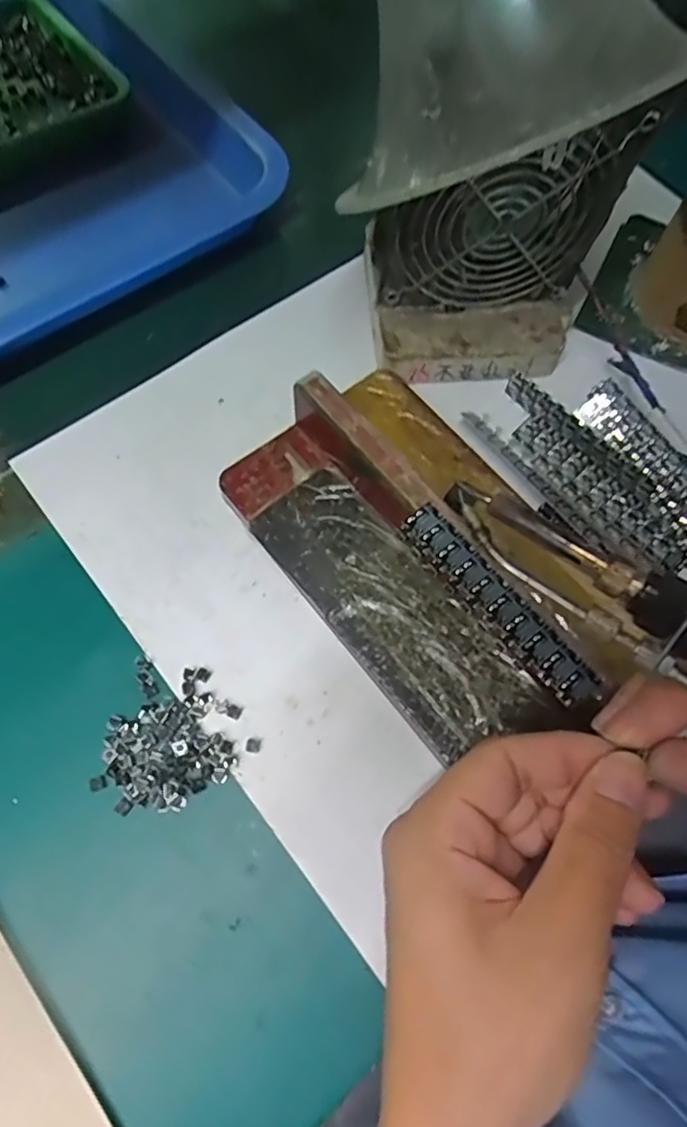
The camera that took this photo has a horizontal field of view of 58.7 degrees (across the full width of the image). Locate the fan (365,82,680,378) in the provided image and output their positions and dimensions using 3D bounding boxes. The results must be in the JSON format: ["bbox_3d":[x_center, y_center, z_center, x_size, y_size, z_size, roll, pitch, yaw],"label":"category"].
[{"bbox_3d":[0.082,-0.162,0.328,0.127,0.123,0.046,-1,68,-4],"label":"fan"}]

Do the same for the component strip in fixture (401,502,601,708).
[{"bbox_3d":[0.066,0.016,0.269,0.019,0.005,0.106,-36,74,-16],"label":"component strip in fixture"}]

